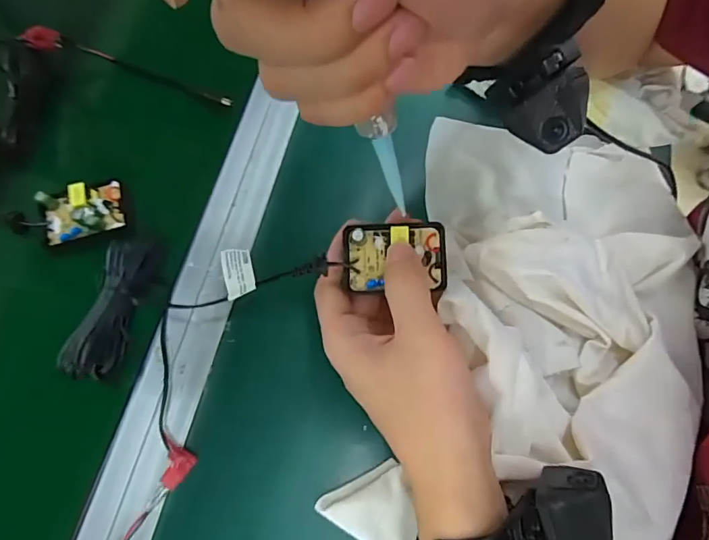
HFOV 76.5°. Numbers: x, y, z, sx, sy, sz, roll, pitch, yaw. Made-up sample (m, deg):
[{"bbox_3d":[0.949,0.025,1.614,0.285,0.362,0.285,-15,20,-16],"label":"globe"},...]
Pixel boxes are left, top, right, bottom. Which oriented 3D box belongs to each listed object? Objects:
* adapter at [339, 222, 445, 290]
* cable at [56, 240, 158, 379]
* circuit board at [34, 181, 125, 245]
[{"bbox_3d":[0.023,-0.009,0.256,0.058,0.024,0.037,1,71,-1],"label":"adapter"},{"bbox_3d":[-0.154,0.022,0.287,0.030,0.019,0.092,12,72,3],"label":"cable"},{"bbox_3d":[-0.186,-0.040,0.306,0.051,0.015,0.035,-15,72,-6],"label":"circuit board"}]

